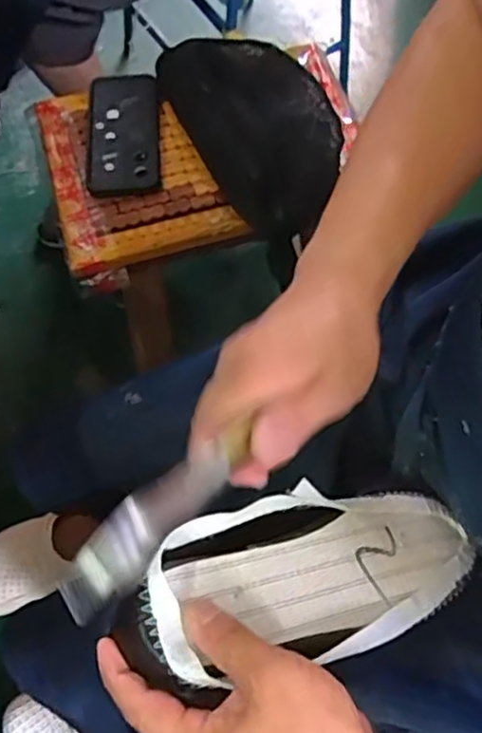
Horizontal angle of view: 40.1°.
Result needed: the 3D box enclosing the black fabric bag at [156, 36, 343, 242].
[{"bbox_3d":[0.022,-0.277,0.736,0.144,0.050,0.281,-23,67,-11],"label":"black fabric bag"}]

